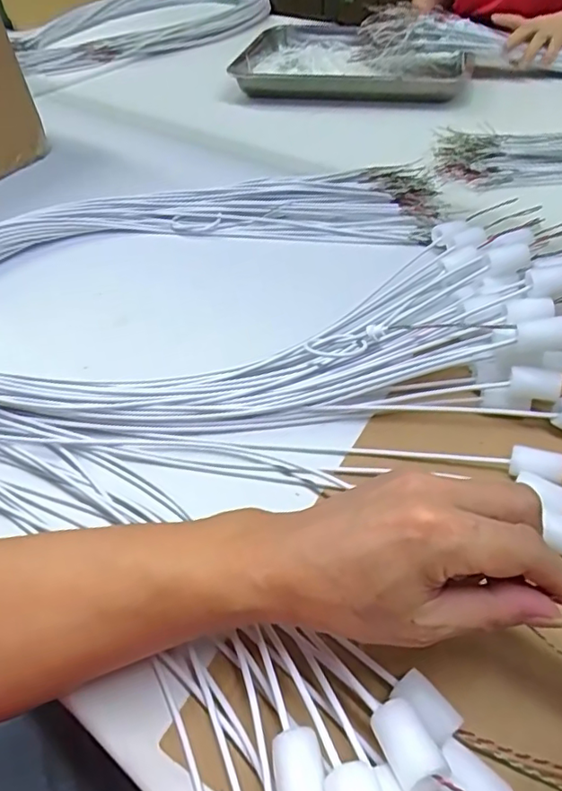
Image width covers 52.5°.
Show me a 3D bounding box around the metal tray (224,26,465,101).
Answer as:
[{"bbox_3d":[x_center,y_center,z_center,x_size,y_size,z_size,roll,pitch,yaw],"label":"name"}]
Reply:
[{"bbox_3d":[0.121,-0.599,1.002,0.377,0.028,0.305,5,47,10],"label":"metal tray"}]

